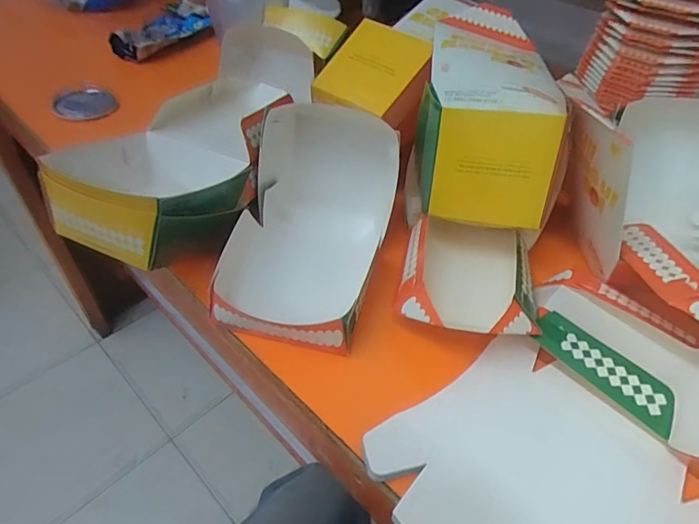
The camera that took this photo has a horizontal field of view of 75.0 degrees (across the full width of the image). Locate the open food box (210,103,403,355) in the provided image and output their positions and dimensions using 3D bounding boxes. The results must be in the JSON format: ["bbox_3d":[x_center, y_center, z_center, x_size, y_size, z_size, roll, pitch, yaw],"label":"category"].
[{"bbox_3d":[-0.031,-0.036,0.372,0.123,0.089,0.192,10,46,4],"label":"open food box"}]

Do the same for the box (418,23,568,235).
[{"bbox_3d":[0.115,-0.121,0.398,0.105,0.089,0.162,8,46,3],"label":"box"}]

